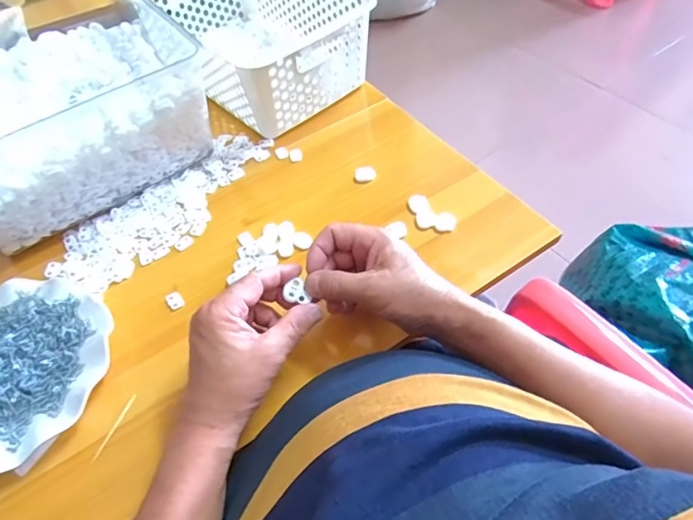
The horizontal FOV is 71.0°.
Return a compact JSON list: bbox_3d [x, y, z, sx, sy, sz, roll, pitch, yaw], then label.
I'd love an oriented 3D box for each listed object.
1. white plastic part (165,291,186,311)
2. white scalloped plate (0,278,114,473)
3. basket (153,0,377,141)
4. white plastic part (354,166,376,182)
[{"bbox_3d":[-0.169,0.041,0.481,0.015,0.006,0.018,-30,56,-18],"label":"white plastic part"},{"bbox_3d":[-0.301,0.099,0.433,0.176,0.024,0.182,-2,52,3],"label":"white scalloped plate"},{"bbox_3d":[-0.128,-0.313,0.665,0.192,0.102,0.302,-37,58,-22],"label":"basket"},{"bbox_3d":[0.022,-0.101,0.563,0.024,0.014,0.016,0,52,4],"label":"white plastic part"}]

